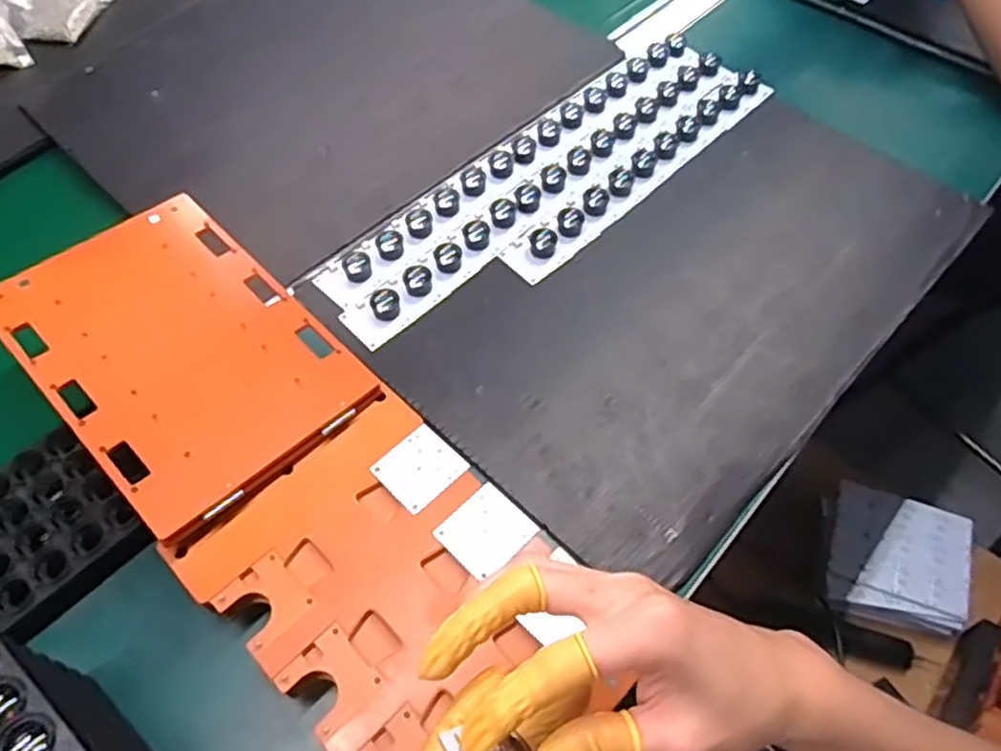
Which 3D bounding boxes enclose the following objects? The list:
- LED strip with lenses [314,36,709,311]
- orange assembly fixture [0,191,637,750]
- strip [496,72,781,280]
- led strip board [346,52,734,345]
[{"bbox_3d":[0.025,-0.203,0.652,0.048,0.012,0.453,40,66,21],"label":"LED strip with lenses"},{"bbox_3d":[-0.153,0.045,0.466,0.401,0.063,0.161,40,66,21],"label":"orange assembly fixture"},{"bbox_3d":[0.130,-0.191,0.644,0.045,0.014,0.333,40,65,21],"label":"strip"},{"bbox_3d":[0.053,-0.174,0.633,0.464,0.015,0.047,-39,67,-22],"label":"led strip board"}]

